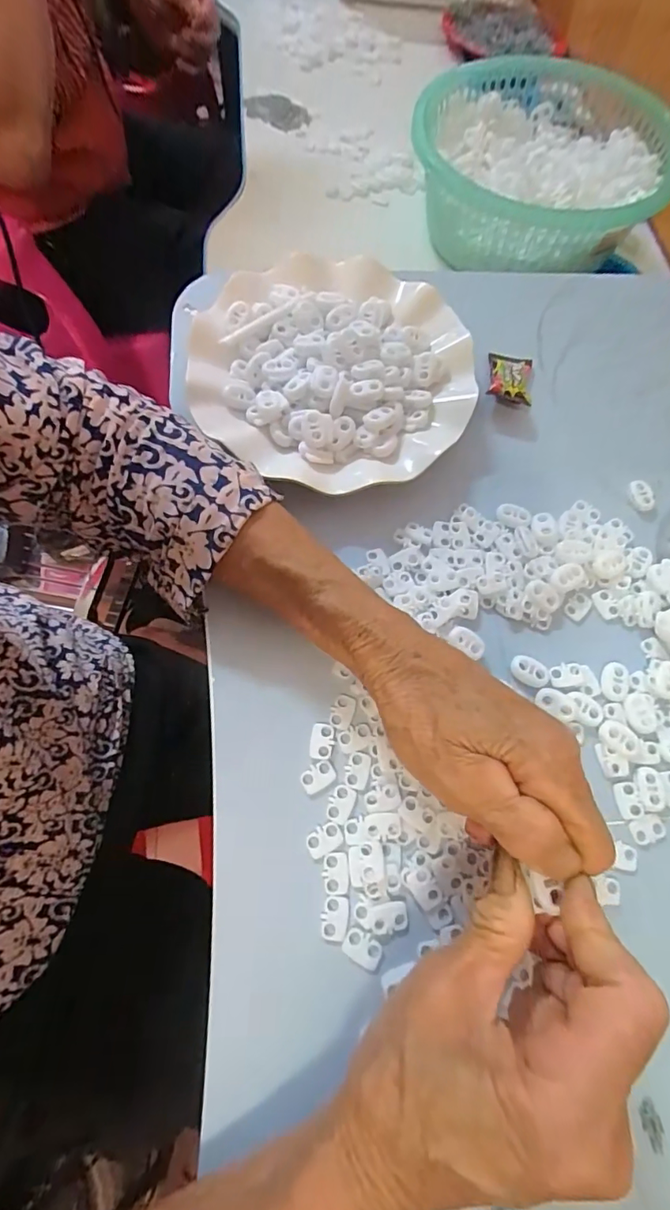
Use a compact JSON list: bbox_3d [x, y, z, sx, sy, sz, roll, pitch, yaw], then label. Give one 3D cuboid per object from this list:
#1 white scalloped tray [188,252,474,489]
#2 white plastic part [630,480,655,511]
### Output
[{"bbox_3d":[-0.004,-0.156,0.329,0.186,0.040,0.189,-22,70,-13],"label":"white scalloped tray"},{"bbox_3d":[0.204,-0.073,0.322,0.014,0.004,0.021,-4,67,-6],"label":"white plastic part"}]

